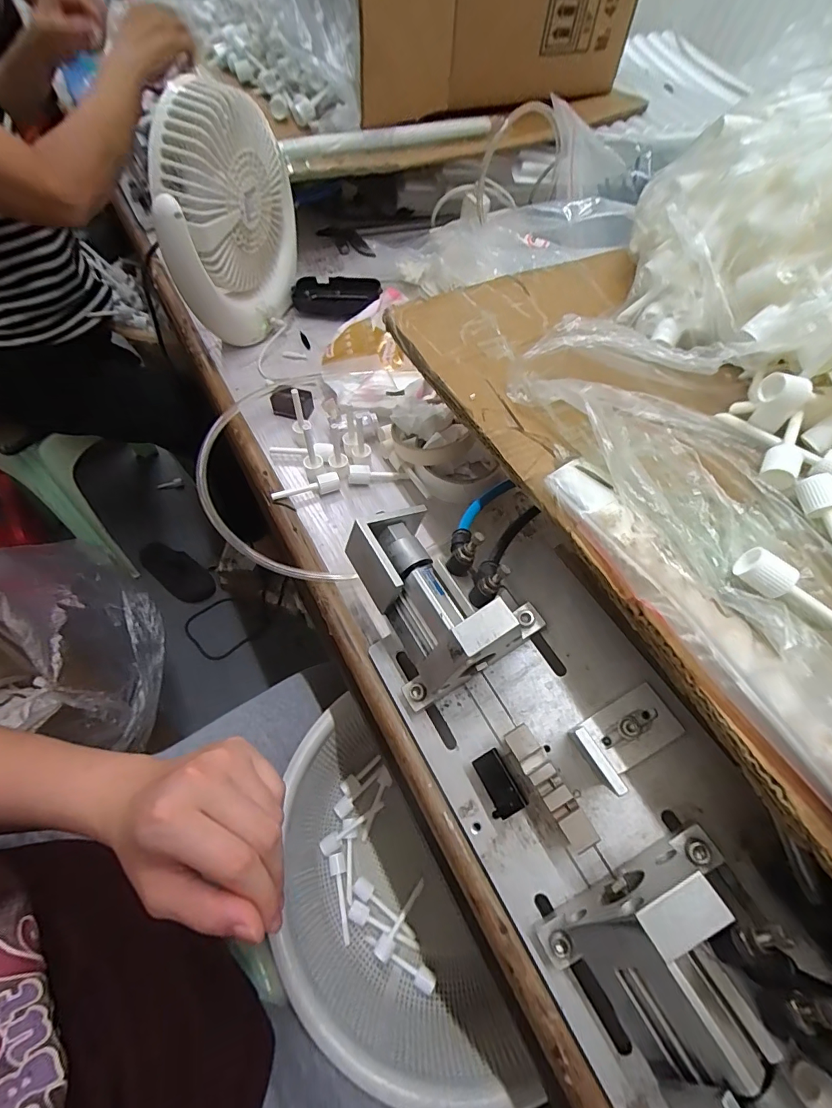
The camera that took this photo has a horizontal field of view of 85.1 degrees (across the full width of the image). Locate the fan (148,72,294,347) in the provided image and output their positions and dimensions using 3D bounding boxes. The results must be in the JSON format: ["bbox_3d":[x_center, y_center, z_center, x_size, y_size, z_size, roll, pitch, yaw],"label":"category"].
[{"bbox_3d":[-0.196,-0.352,0.481,0.057,0.199,0.181,16,60,7],"label":"fan"}]

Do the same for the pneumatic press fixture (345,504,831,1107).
[{"bbox_3d":[0.093,0.127,0.275,0.155,0.102,0.387,-21,62,-14],"label":"pneumatic press fixture"}]

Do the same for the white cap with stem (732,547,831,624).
[{"bbox_3d":[0.196,0.025,0.226,0.071,0.017,0.017,36,64,4],"label":"white cap with stem"}]

